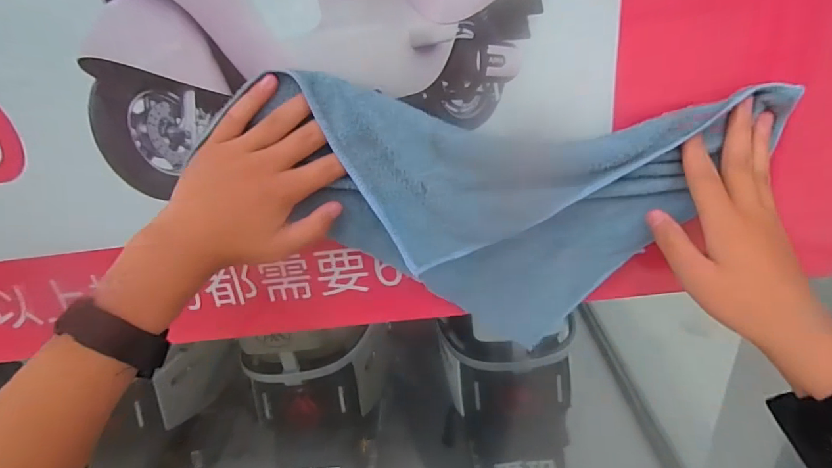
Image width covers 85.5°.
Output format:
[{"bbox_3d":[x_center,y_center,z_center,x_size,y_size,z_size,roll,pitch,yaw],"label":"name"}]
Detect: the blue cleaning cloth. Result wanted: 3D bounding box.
[{"bbox_3d":[0.096,-0.017,0.371,0.339,0.238,0.042,-8,28,1],"label":"blue cleaning cloth"}]

